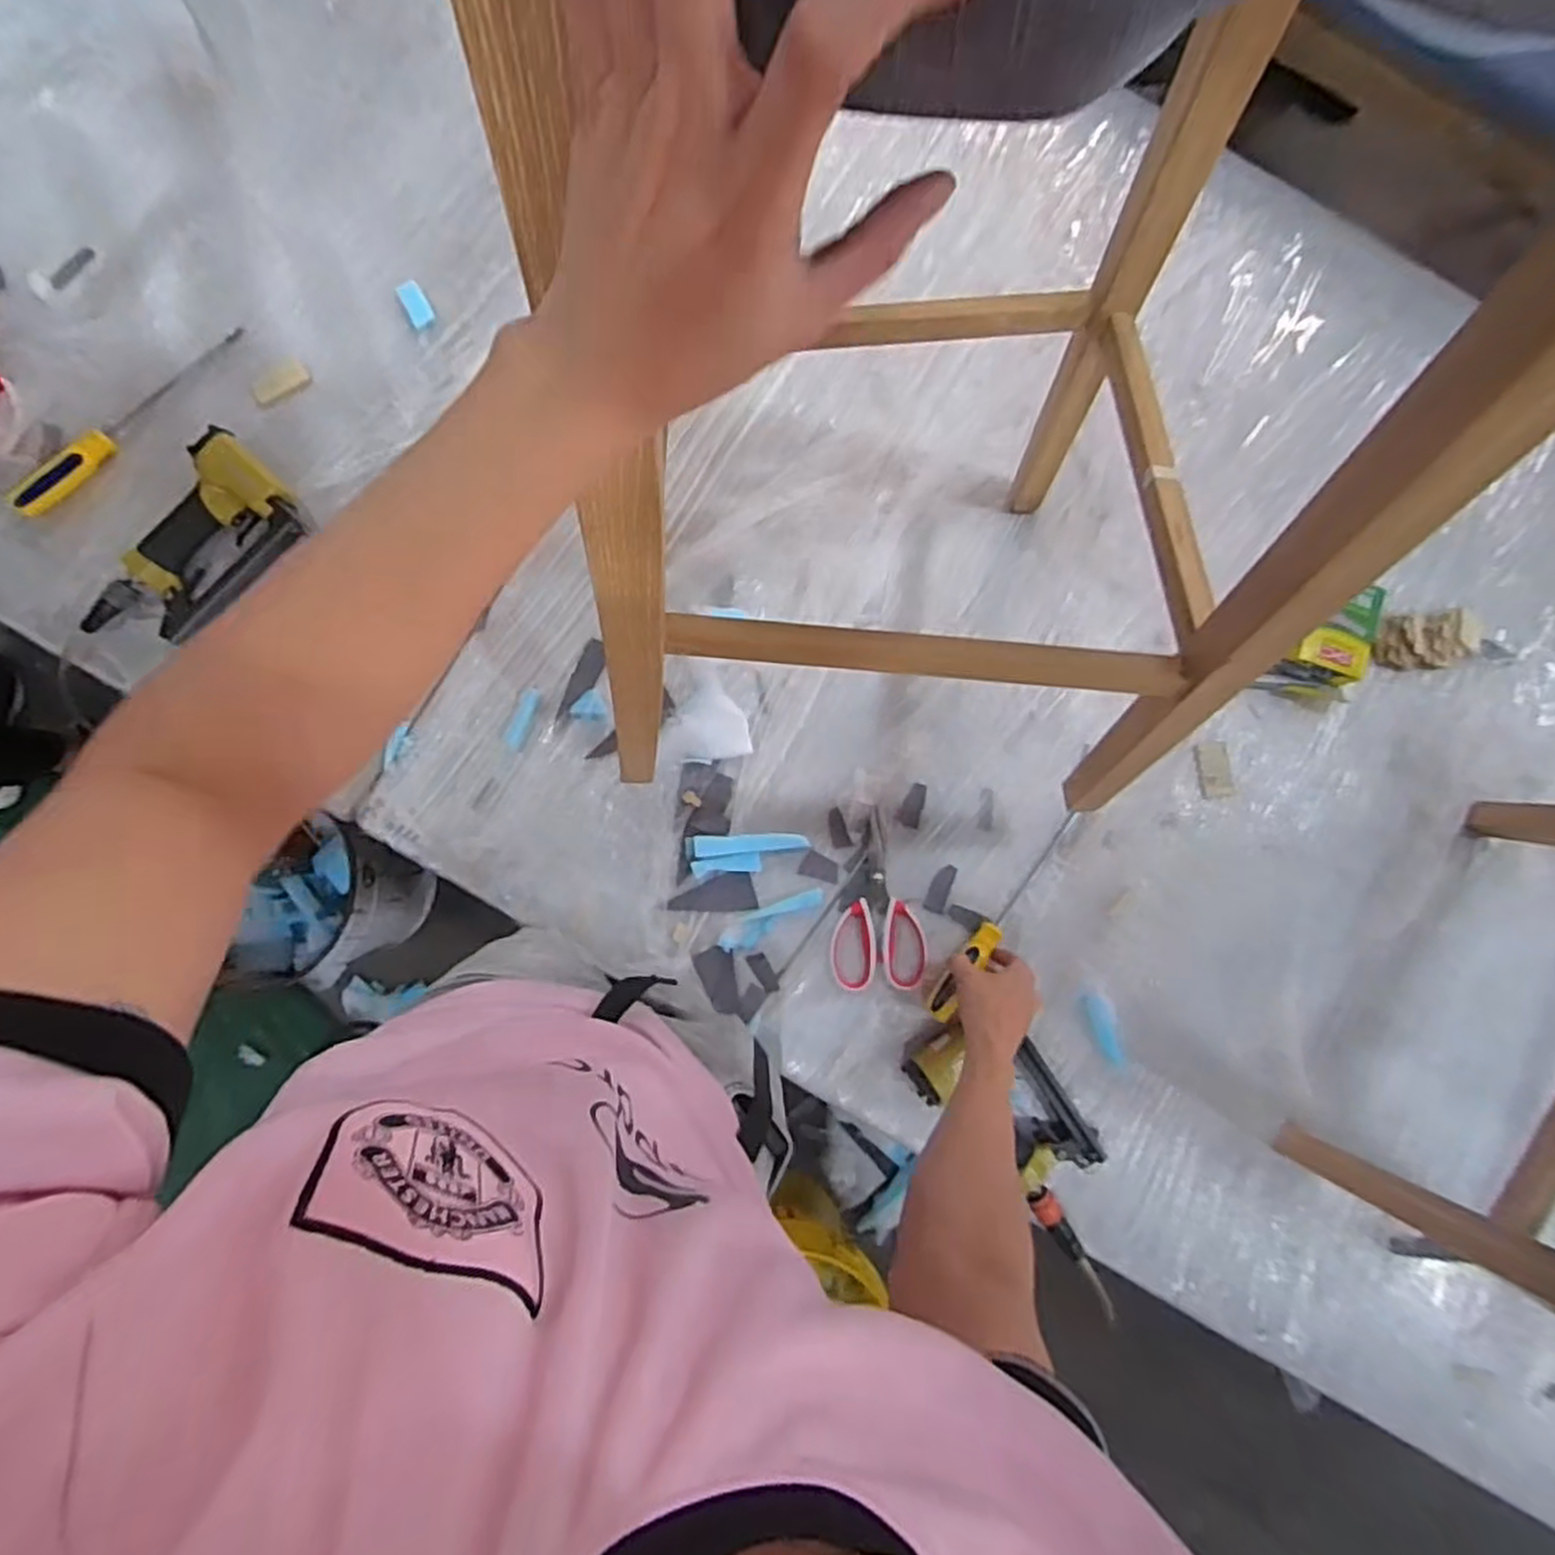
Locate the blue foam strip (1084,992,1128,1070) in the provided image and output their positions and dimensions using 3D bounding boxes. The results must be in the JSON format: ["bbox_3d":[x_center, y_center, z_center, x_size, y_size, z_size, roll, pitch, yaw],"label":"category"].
[{"bbox_3d":[0.360,0.277,0.864,0.027,0.006,0.086,-17,86,-6],"label":"blue foam strip"}]

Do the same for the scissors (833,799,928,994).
[{"bbox_3d":[0.107,0.130,0.836,0.100,0.007,0.185,0,85,-4],"label":"scissors"}]

